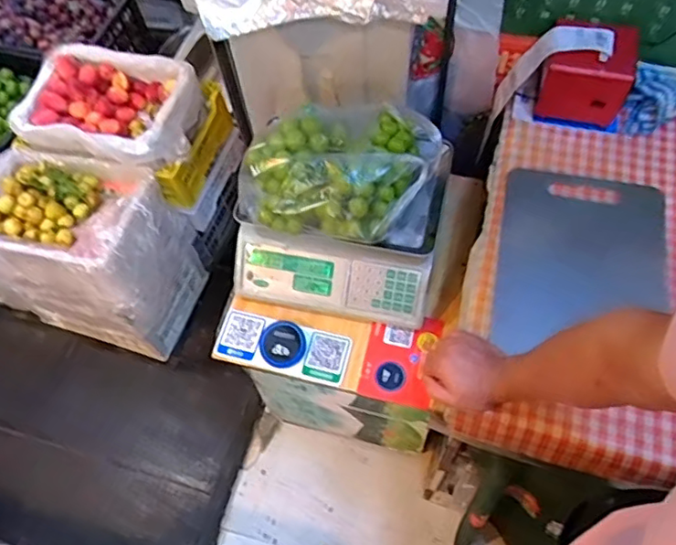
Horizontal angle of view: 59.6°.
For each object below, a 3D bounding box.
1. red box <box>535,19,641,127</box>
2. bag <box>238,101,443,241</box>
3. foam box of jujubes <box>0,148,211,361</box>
[{"bbox_3d":[0.393,-0.321,0.943,0.128,0.112,0.114,14,64,10],"label":"red box"},{"bbox_3d":[0.004,-0.170,0.924,0.271,0.097,0.243,17,65,12],"label":"bag"},{"bbox_3d":[-0.602,-0.036,1.448,0.441,0.455,0.303,15,64,11],"label":"foam box of jujubes"}]

